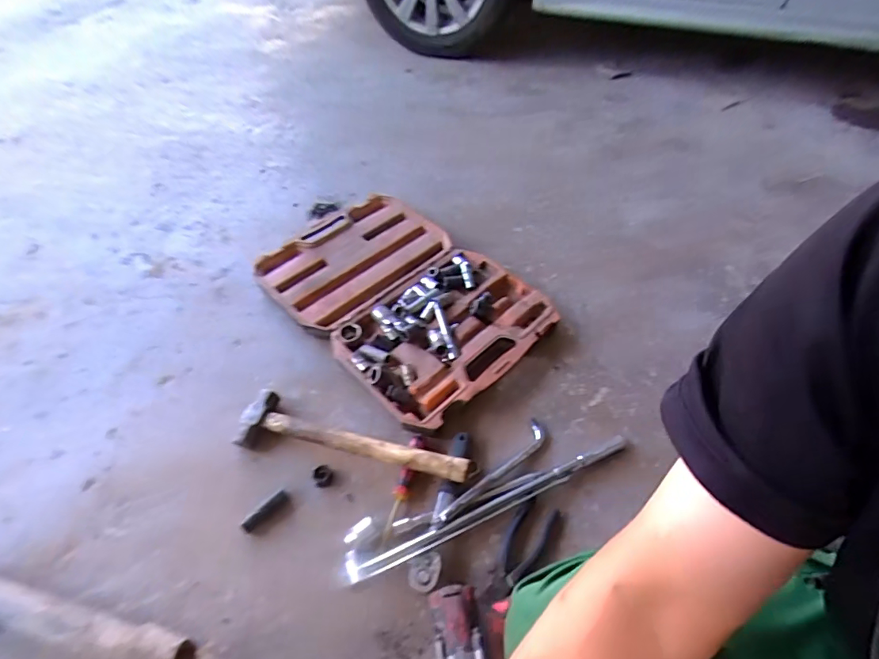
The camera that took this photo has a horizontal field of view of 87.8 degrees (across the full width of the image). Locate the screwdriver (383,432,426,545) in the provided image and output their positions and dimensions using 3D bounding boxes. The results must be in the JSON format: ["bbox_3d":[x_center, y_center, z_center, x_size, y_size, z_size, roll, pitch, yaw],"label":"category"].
[{"bbox_3d":[-0.057,0.247,0.720,0.027,0.034,0.173,14,53,9],"label":"screwdriver"}]

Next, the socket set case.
[{"bbox_3d":[-0.090,-0.083,0.976,0.404,0.052,0.591,-38,62,-26],"label":"socket set case"}]

